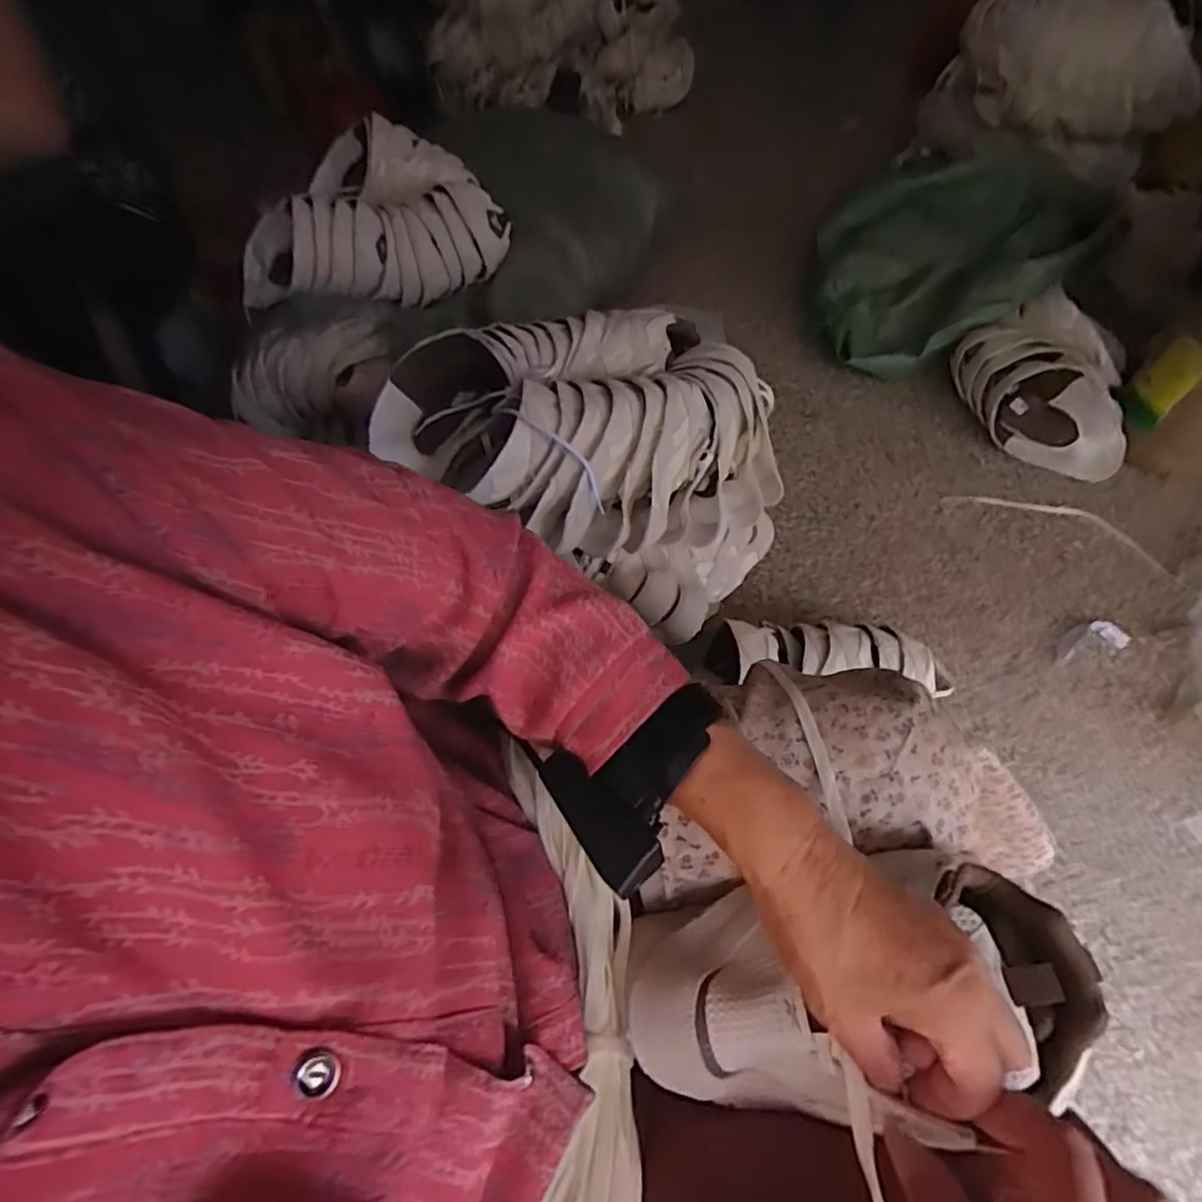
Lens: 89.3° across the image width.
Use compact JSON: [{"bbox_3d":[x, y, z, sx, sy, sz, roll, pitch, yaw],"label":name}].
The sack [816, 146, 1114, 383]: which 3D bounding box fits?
[{"bbox_3d":[0.618,-0.584,1.075,0.466,0.228,0.307,0,58,3],"label":"sack"}]

